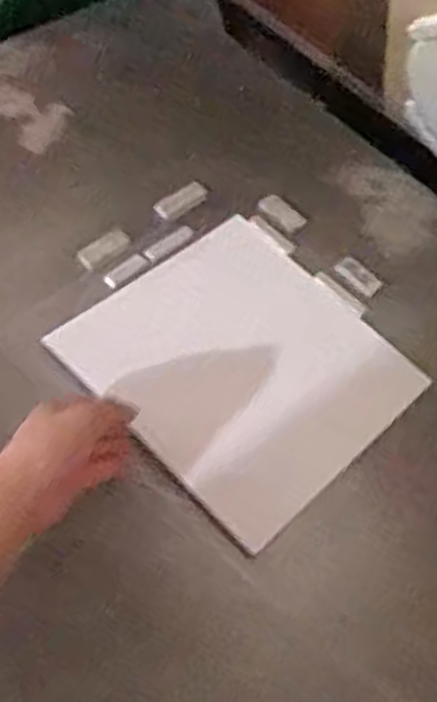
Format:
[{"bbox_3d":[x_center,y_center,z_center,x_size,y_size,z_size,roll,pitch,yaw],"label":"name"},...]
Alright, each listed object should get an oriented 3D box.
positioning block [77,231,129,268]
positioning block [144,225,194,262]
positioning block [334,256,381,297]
[{"bbox_3d":[-0.112,-0.100,0.780,0.021,0.004,0.056,42,58,15],"label":"positioning block"},{"bbox_3d":[-0.050,-0.108,0.803,0.061,0.004,0.016,-37,72,-29],"label":"positioning block"},{"bbox_3d":[0.145,-0.077,0.826,0.026,0.007,0.051,-41,74,-16],"label":"positioning block"}]

